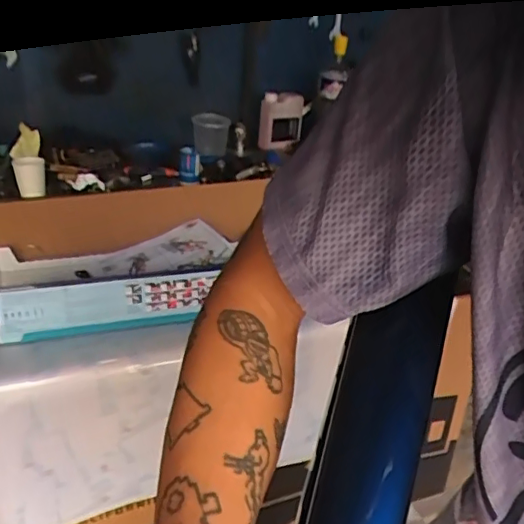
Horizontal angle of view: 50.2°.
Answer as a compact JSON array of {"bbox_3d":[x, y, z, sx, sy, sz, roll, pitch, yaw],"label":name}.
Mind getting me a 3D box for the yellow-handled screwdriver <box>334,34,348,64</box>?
[{"bbox_3d":[0.225,-0.612,1.610,0.039,0.079,0.032,9,-16,10],"label":"yellow-handled screwdriver"}]

